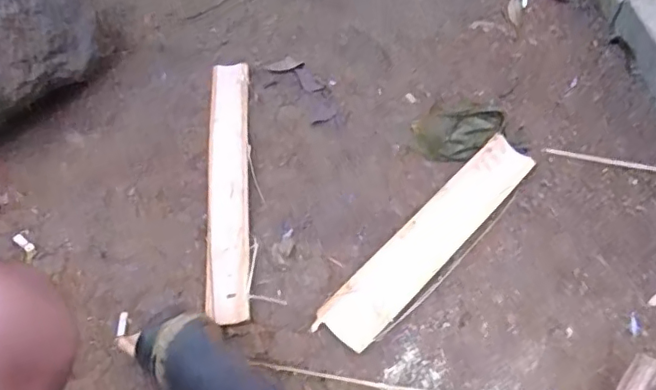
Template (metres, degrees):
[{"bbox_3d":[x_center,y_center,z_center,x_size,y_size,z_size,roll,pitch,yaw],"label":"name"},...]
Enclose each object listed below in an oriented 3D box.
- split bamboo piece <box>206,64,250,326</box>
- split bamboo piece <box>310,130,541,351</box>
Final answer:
[{"bbox_3d":[-0.131,-0.022,0.748,0.053,0.023,0.388,-6,58,1],"label":"split bamboo piece"},{"bbox_3d":[0.126,0.051,0.685,0.066,0.025,0.334,39,69,24],"label":"split bamboo piece"}]

